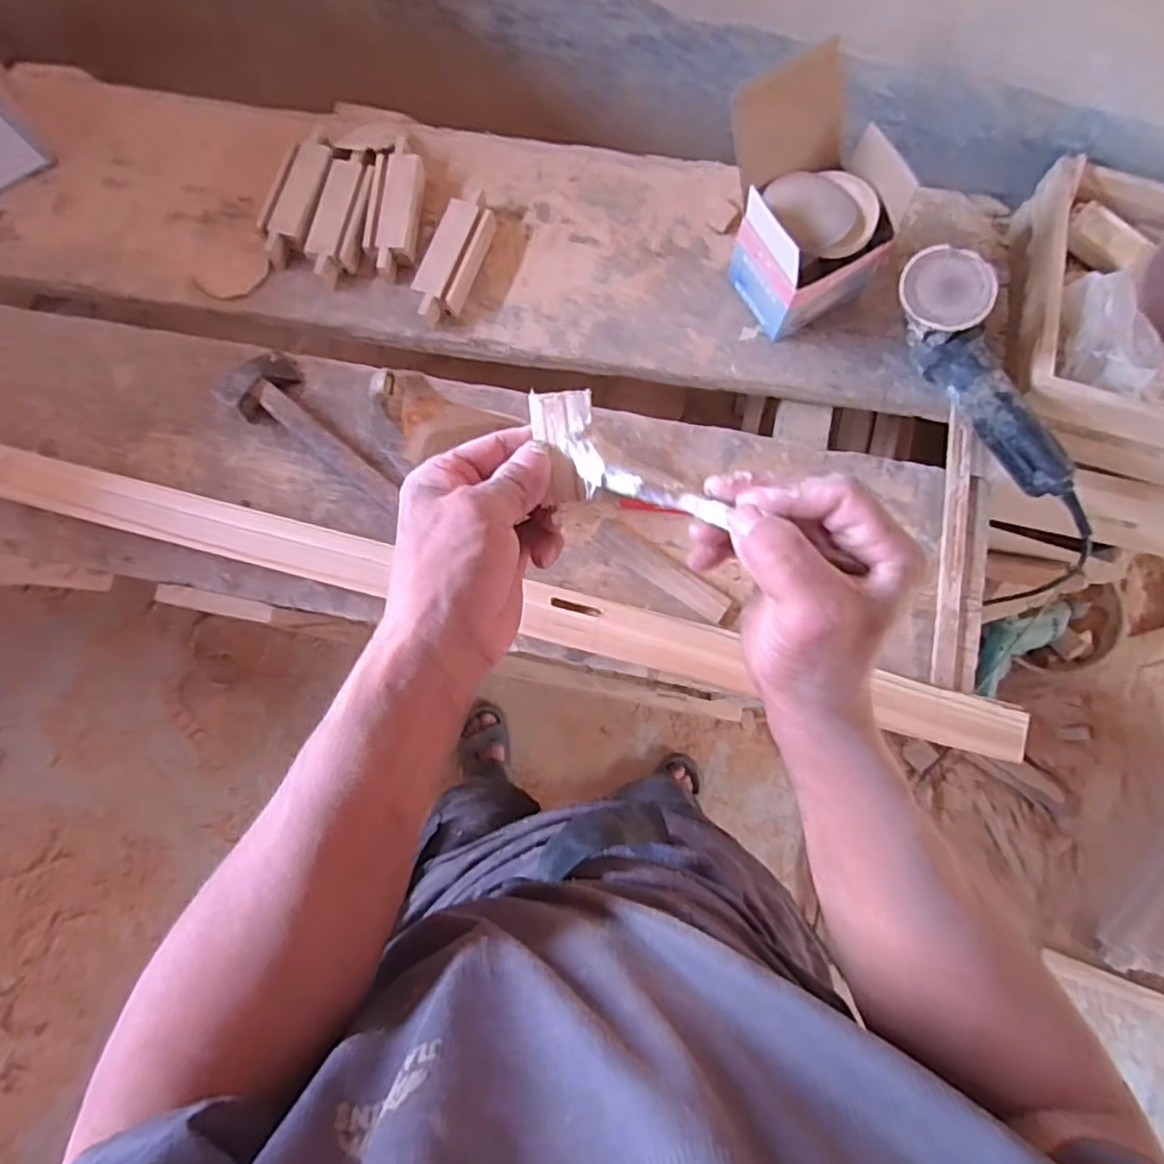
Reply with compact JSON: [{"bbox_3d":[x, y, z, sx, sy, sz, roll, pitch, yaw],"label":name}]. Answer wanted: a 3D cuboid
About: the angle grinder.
[{"bbox_3d":[0.429,-0.220,0.721,0.081,0.081,0.291,-30,92,-4],"label":"angle grinder"}]

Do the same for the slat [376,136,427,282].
[{"bbox_3d":[-0.223,-0.459,0.819,0.040,0.035,0.173,4,79,2],"label":"slat"}]

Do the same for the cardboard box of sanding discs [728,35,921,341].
[{"bbox_3d":[0.243,-0.404,0.723,0.139,0.194,0.167,-27,79,-4],"label":"cardboard box of sanding discs"}]

